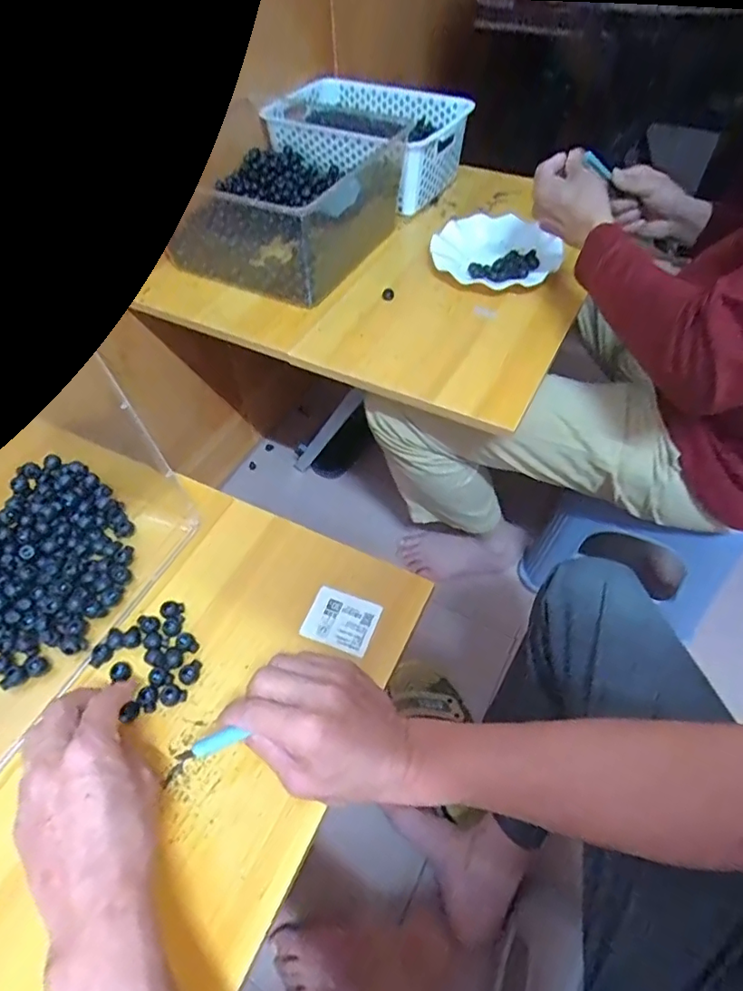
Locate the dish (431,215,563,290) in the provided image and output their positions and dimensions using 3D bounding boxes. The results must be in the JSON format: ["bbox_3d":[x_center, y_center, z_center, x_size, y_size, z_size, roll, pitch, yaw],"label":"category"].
[{"bbox_3d":[0.164,-0.343,0.766,0.152,0.031,0.173,-8,54,-4],"label":"dish"}]

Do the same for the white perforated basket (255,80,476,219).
[{"bbox_3d":[-0.006,-0.586,0.894,0.298,0.092,0.209,23,58,18],"label":"white perforated basket"}]

